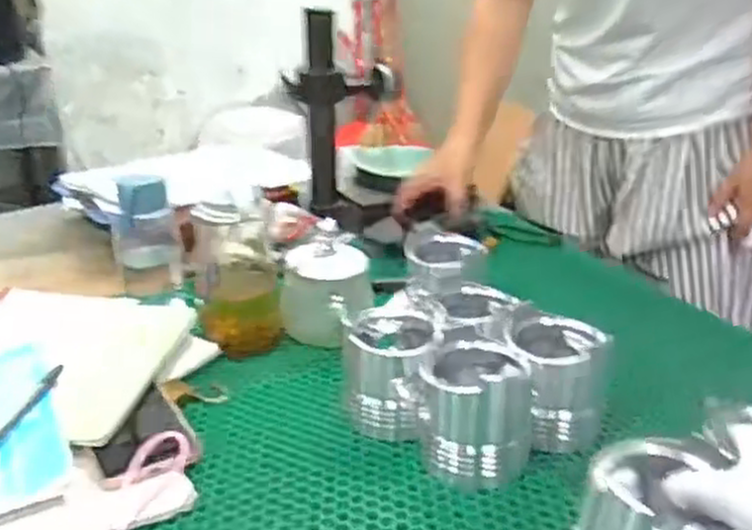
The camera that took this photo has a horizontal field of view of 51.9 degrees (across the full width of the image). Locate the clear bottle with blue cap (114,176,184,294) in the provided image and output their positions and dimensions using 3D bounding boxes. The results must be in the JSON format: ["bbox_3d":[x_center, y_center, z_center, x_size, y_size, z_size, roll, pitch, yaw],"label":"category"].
[{"bbox_3d":[-0.247,-0.036,0.828,0.067,0.121,0.068,-7,24,-14],"label":"clear bottle with blue cap"}]

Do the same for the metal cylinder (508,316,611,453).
[{"bbox_3d":[0.151,0.100,0.645,0.078,0.100,0.083,3,24,9],"label":"metal cylinder"}]

